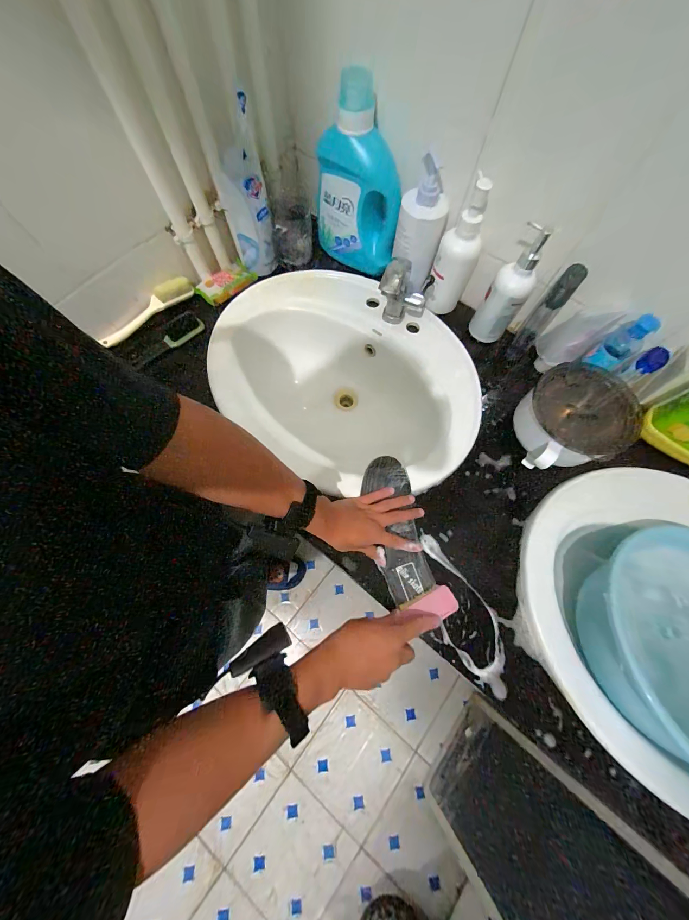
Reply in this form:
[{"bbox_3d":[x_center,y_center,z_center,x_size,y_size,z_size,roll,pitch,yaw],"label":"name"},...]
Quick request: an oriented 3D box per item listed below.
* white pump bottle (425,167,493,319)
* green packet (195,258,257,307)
[{"bbox_3d":[0.198,-0.358,0.547,0.075,0.208,0.066,24,72,7],"label":"white pump bottle"},{"bbox_3d":[-0.249,-0.375,0.647,0.062,0.017,0.120,43,75,13],"label":"green packet"}]

